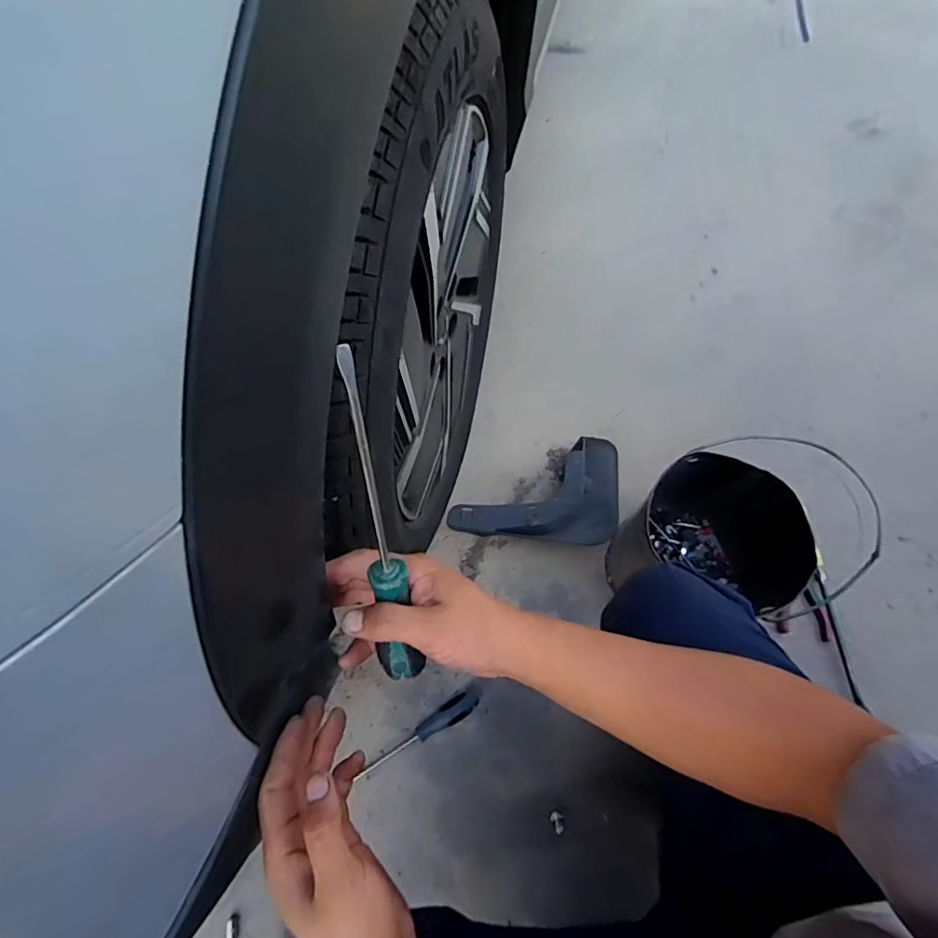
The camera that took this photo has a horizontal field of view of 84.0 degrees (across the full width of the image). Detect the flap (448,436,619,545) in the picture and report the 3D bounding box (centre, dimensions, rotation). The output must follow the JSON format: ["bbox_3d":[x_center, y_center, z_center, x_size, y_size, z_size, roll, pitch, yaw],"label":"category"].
[{"bbox_3d":[0.144,0.078,0.908,0.323,0.058,0.174,-28,68,-14],"label":"flap"}]

